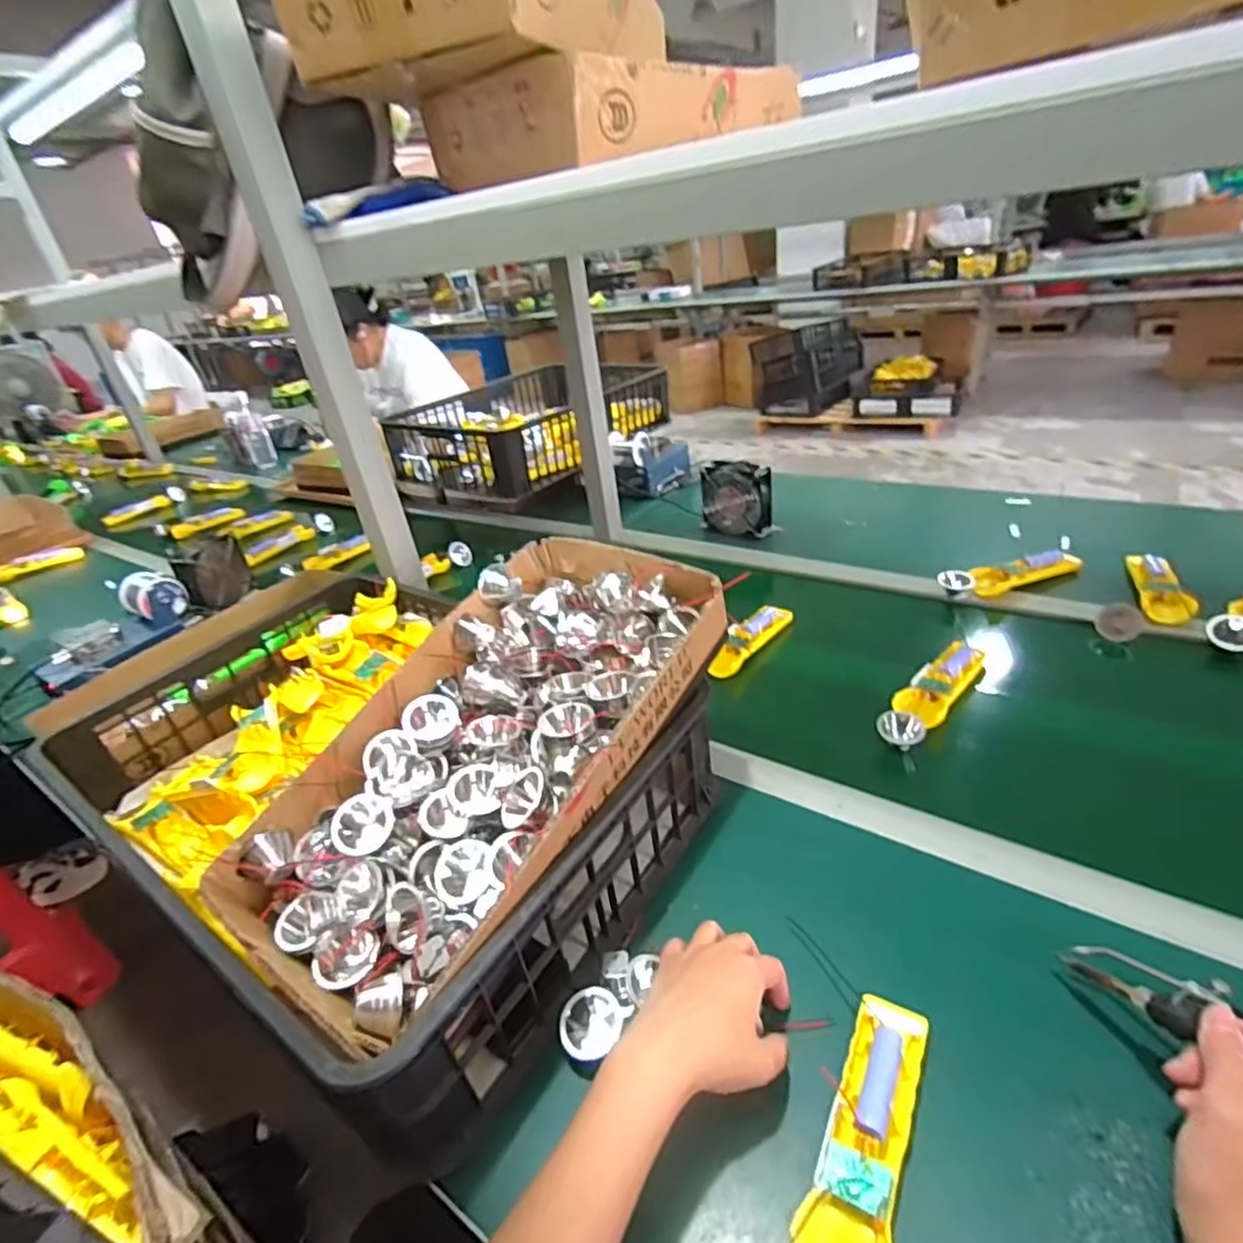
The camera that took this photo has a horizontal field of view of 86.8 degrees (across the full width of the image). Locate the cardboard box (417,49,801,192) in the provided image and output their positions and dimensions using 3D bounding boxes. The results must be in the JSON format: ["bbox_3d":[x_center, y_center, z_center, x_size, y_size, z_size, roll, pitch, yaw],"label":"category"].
[{"bbox_3d":[0.008,-0.524,0.695,0.198,0.067,0.380,20,41,38],"label":"cardboard box"}]

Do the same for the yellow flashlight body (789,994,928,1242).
[{"bbox_3d":[0.150,0.312,0.404,0.050,0.031,0.165,10,36,27],"label":"yellow flashlight body"}]

